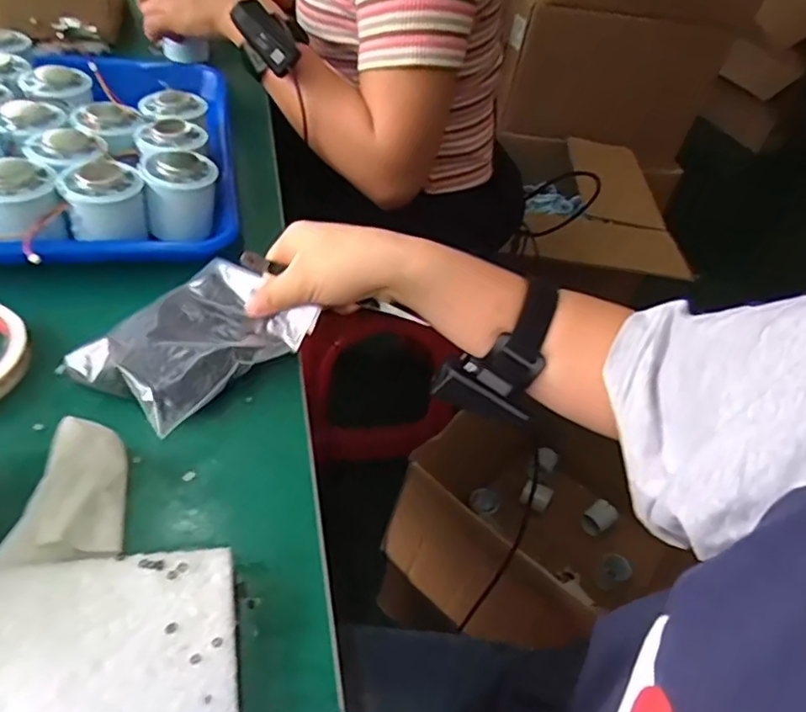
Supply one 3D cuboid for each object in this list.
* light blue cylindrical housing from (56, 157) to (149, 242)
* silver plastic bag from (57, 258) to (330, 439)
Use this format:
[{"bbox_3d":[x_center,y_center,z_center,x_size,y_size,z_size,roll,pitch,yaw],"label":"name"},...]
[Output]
[{"bbox_3d":[-0.219,-0.115,0.444,0.053,0.047,0.053,7,46,-7],"label":"light blue cylindrical housing"},{"bbox_3d":[-0.130,-0.013,0.385,0.096,0.028,0.127,27,52,20],"label":"silver plastic bag"}]

